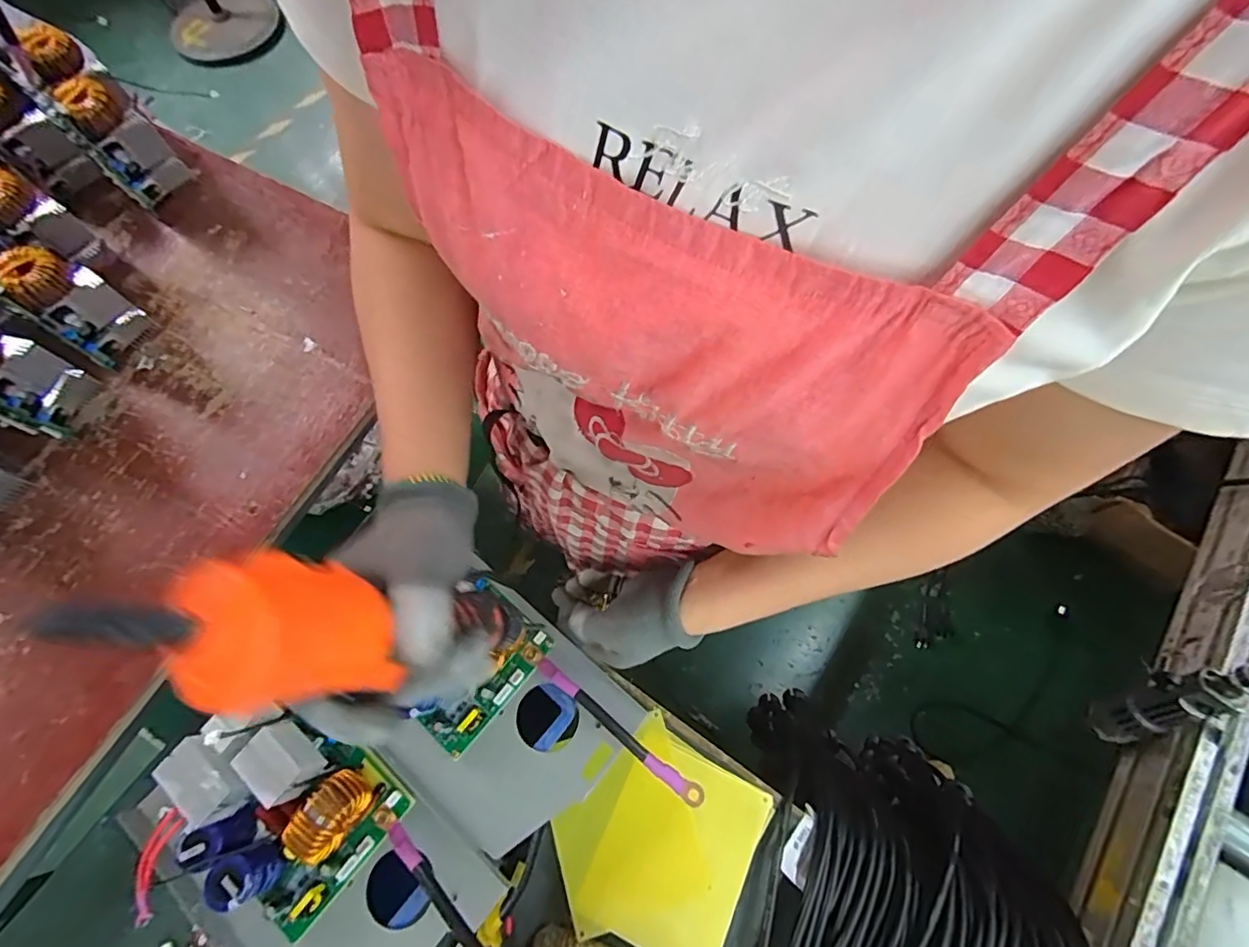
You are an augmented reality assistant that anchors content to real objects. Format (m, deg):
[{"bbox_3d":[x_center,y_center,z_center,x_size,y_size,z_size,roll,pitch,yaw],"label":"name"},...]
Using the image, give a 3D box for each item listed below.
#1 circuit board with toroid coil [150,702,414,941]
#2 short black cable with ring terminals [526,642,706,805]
[{"bbox_3d":[-0.268,0.254,0.411,0.150,0.074,0.127,38,74,14],"label":"circuit board with toroid coil"},{"bbox_3d":[-0.014,0.210,0.462,0.187,0.020,0.015,36,76,14],"label":"short black cable with ring terminals"}]

